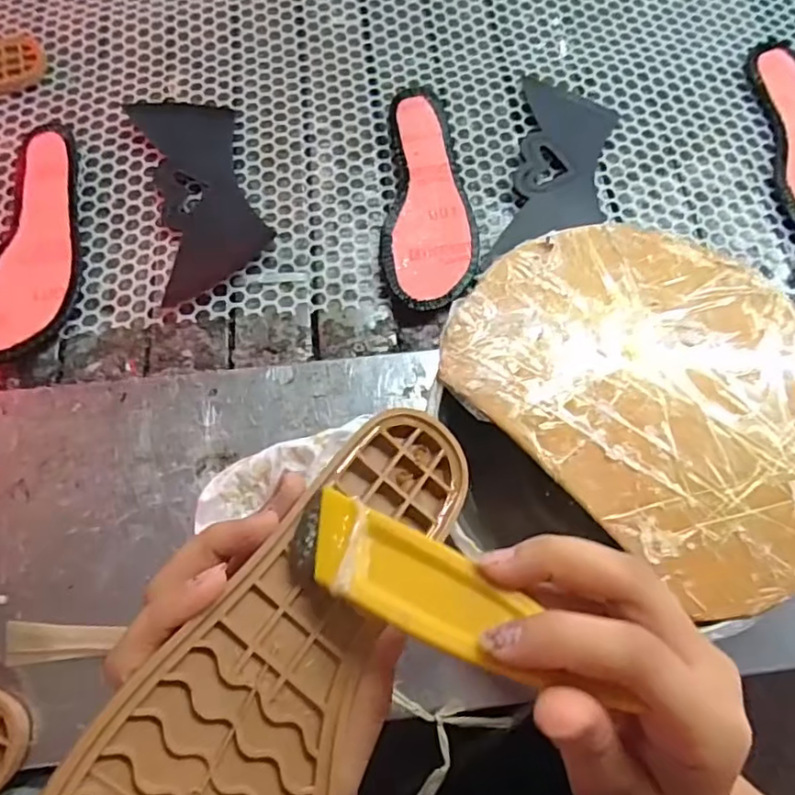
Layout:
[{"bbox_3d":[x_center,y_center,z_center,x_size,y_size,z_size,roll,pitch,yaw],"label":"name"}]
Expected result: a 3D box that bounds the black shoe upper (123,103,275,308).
[{"bbox_3d":[-0.170,-0.182,0.531,0.090,0.006,0.215,-14,70,-6],"label":"black shoe upper"}]

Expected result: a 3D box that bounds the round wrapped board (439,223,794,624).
[{"bbox_3d":[0.161,-0.012,0.363,0.187,0.010,0.236,-41,74,-15],"label":"round wrapped board"}]

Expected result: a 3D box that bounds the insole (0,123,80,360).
[{"bbox_3d":[-0.296,-0.138,0.506,0.074,0.018,0.228,1,69,0],"label":"insole"}]

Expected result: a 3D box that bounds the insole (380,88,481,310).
[{"bbox_3d":[0.027,-0.176,0.527,0.077,0.015,0.225,-1,69,-1],"label":"insole"}]

